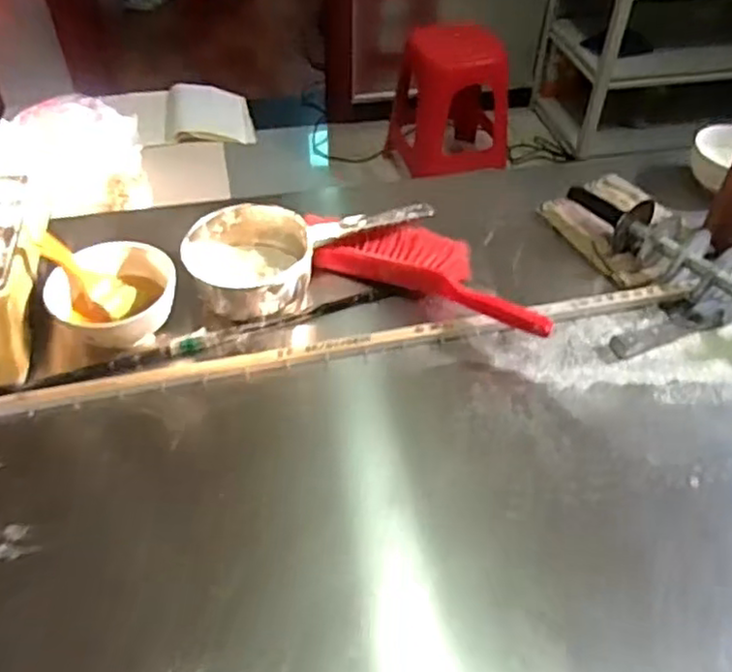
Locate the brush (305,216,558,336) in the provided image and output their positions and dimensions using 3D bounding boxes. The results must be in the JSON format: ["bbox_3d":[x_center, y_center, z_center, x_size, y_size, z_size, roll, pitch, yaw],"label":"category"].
[{"bbox_3d":[0.084,-0.083,0.918,0.366,0.071,0.102,24,51,21],"label":"brush"}]

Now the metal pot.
[{"bbox_3d":[-0.152,-0.104,0.917,0.154,0.080,0.159,18,53,16],"label":"metal pot"}]

